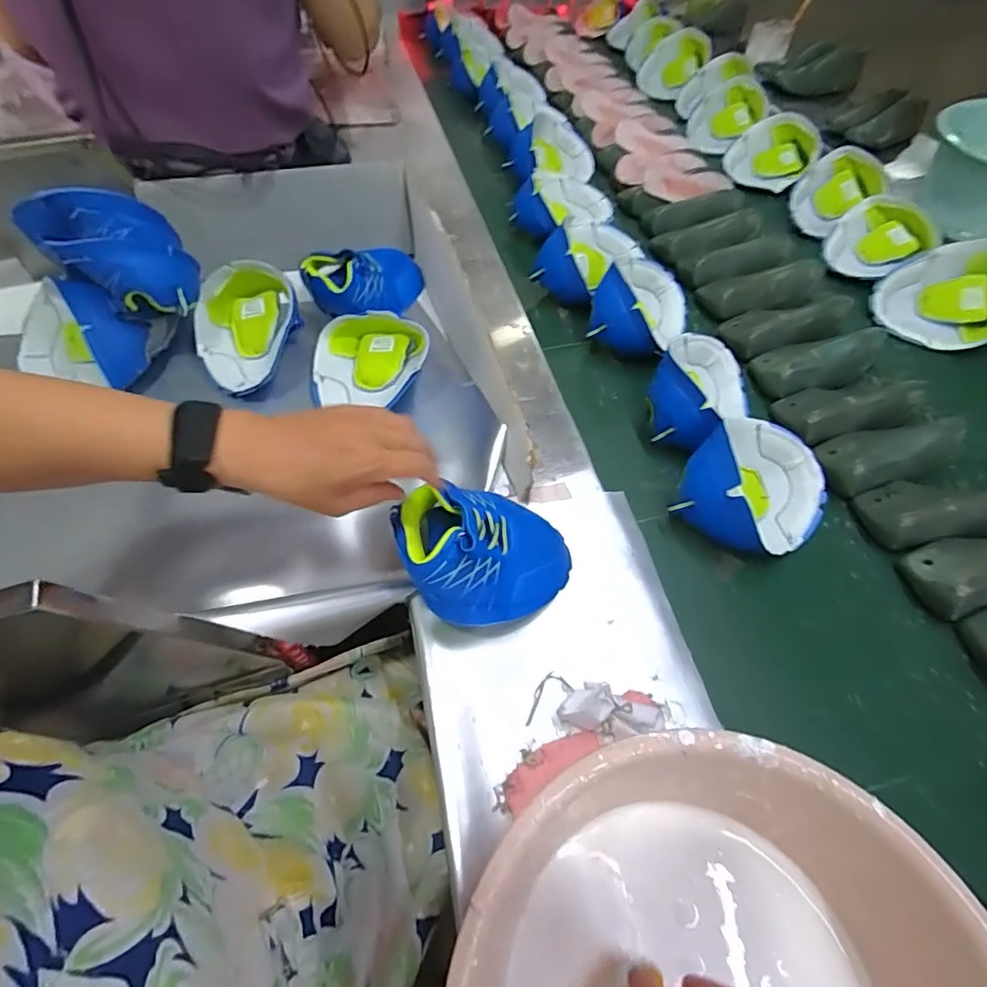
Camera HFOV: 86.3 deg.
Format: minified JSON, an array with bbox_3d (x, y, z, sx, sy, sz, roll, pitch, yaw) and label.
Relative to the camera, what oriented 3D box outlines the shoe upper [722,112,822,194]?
[{"bbox_3d":[0.560,-0.687,1.067,0.161,0.073,0.167,17,58,13],"label":"shoe upper"}]

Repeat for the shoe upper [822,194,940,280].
[{"bbox_3d":[0.660,-0.435,0.899,0.147,0.055,0.190,36,64,23],"label":"shoe upper"}]

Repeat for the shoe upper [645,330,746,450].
[{"bbox_3d":[0.259,-0.135,0.679,0.119,0.082,0.197,27,46,15],"label":"shoe upper"}]

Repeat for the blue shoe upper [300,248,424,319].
[{"bbox_3d":[-0.182,-0.315,0.774,0.086,0.083,0.183,40,45,24],"label":"blue shoe upper"}]

